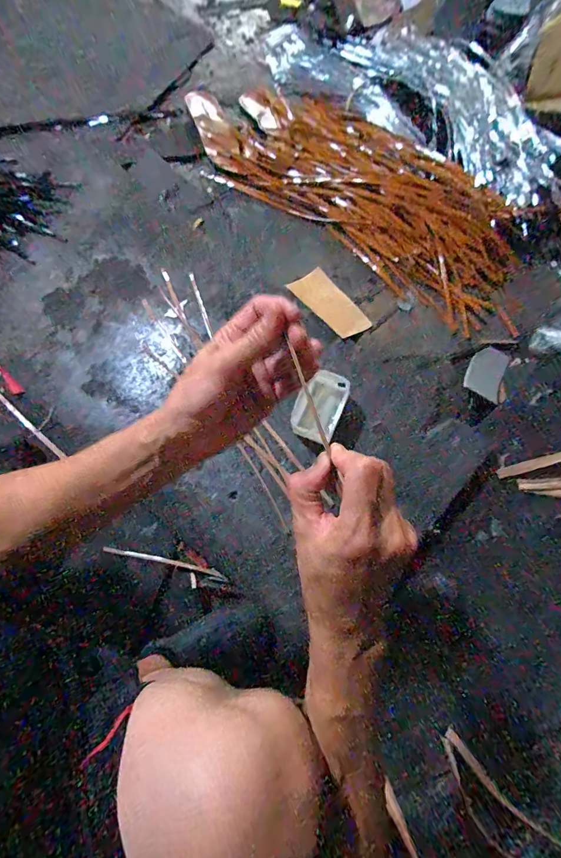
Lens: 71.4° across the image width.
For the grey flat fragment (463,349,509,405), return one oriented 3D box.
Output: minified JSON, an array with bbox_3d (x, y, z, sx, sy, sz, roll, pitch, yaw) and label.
[{"bbox_3d":[0.359,-0.097,0.684,0.060,0.010,0.093,21,78,4],"label":"grey flat fragment"}]

